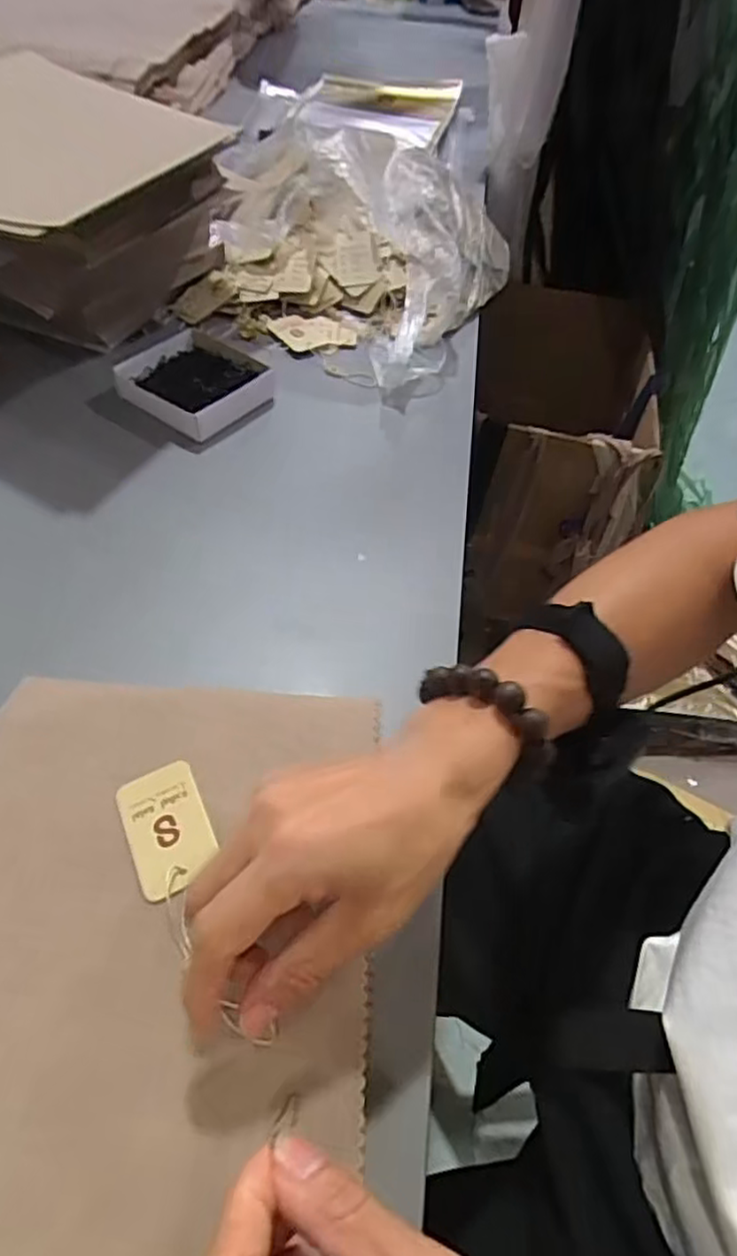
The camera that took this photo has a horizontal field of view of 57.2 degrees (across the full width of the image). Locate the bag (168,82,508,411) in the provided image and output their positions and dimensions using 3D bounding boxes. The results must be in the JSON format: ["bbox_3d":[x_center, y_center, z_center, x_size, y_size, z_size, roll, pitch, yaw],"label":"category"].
[{"bbox_3d":[-0.018,-0.390,0.683,0.281,0.127,0.277,23,53,12],"label":"bag"}]

